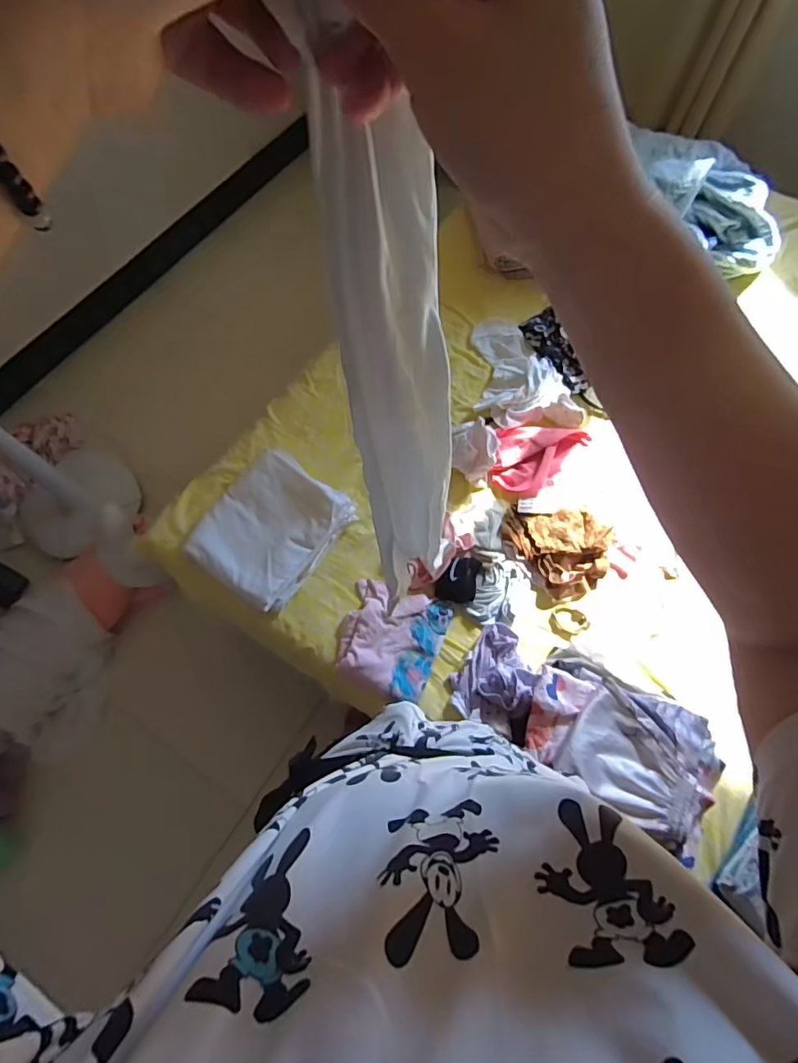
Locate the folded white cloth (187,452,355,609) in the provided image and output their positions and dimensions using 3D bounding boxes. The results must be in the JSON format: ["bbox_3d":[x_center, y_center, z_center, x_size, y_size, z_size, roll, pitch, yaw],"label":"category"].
[{"bbox_3d":[-0.256,-0.008,0.998,0.240,0.068,0.270,32,71,12],"label":"folded white cloth"}]

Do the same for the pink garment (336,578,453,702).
[{"bbox_3d":[-0.014,0.195,0.925,0.177,0.030,0.192,17,69,7],"label":"pink garment"}]

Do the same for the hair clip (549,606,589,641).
[{"bbox_3d":[0.324,0.171,0.964,0.070,0.021,0.059,-29,70,-11],"label":"hair clip"}]

